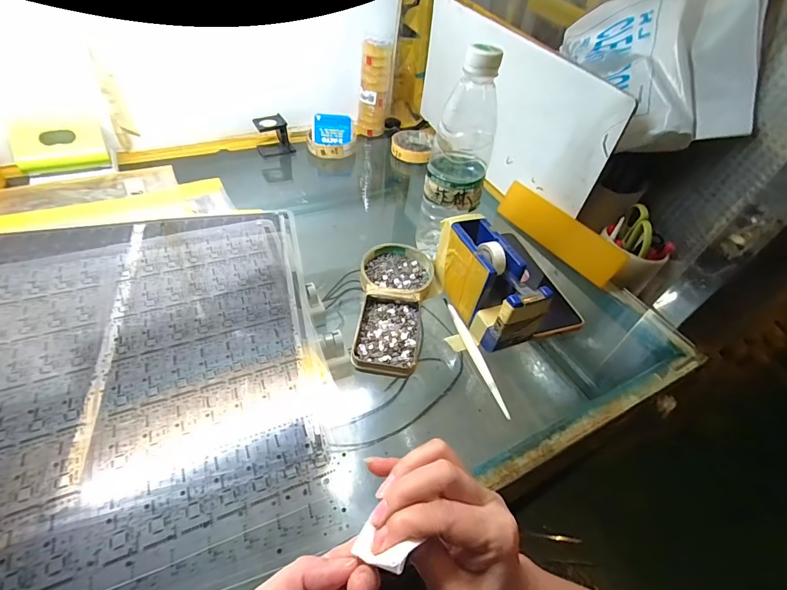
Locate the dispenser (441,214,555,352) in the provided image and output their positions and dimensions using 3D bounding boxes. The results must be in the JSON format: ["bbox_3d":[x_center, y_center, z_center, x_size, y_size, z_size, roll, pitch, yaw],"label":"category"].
[{"bbox_3d":[0.096,-0.014,0.391,0.046,0.071,0.130,-14,51,-19],"label":"dispenser"}]

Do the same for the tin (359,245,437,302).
[{"bbox_3d":[0.005,-0.024,0.433,0.082,0.019,0.087,3,47,-4],"label":"tin"}]

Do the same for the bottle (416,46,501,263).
[{"bbox_3d":[0.070,-0.142,0.409,0.061,0.213,0.066,14,48,6],"label":"bottle"}]

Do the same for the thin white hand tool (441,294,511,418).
[{"bbox_3d":[0.081,0.056,0.381,0.010,0.007,0.143,-8,49,-14],"label":"thin white hand tool"}]

